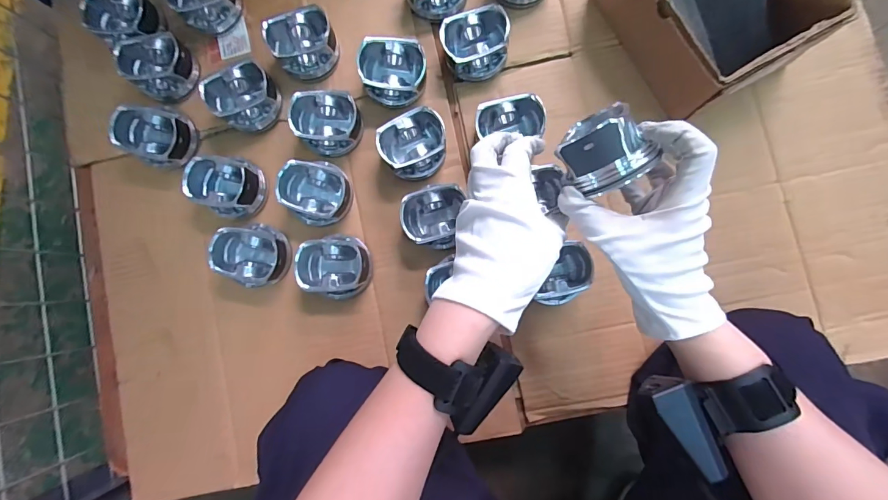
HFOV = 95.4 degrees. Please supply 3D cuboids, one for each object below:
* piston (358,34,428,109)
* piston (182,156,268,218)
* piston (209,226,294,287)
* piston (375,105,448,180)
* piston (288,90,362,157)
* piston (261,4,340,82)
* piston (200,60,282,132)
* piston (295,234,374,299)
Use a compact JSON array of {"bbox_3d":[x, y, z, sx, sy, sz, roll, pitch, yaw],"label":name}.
[{"bbox_3d":[-0.059,-0.208,0.475,0.077,0.054,0.068,-1,86,4],"label":"piston"},{"bbox_3d":[-0.259,-0.075,0.485,0.078,0.047,0.071,0,86,4],"label":"piston"},{"bbox_3d":[-0.222,0.008,0.477,0.073,0.064,0.071,0,86,4],"label":"piston"},{"bbox_3d":[-0.033,-0.120,0.470,0.075,0.049,0.063,-24,85,2],"label":"piston"},{"bbox_3d":[-0.137,-0.148,0.478,0.076,0.049,0.065,4,86,4],"label":"piston"},{"bbox_3d":[-0.167,-0.246,0.487,0.077,0.051,0.062,-27,85,2],"label":"piston"},{"bbox_3d":[-0.238,-0.183,0.488,0.075,0.052,0.060,-42,84,1],"label":"piston"},{"bbox_3d":[-0.126,0.019,0.468,0.078,0.048,0.070,6,87,5],"label":"piston"}]

